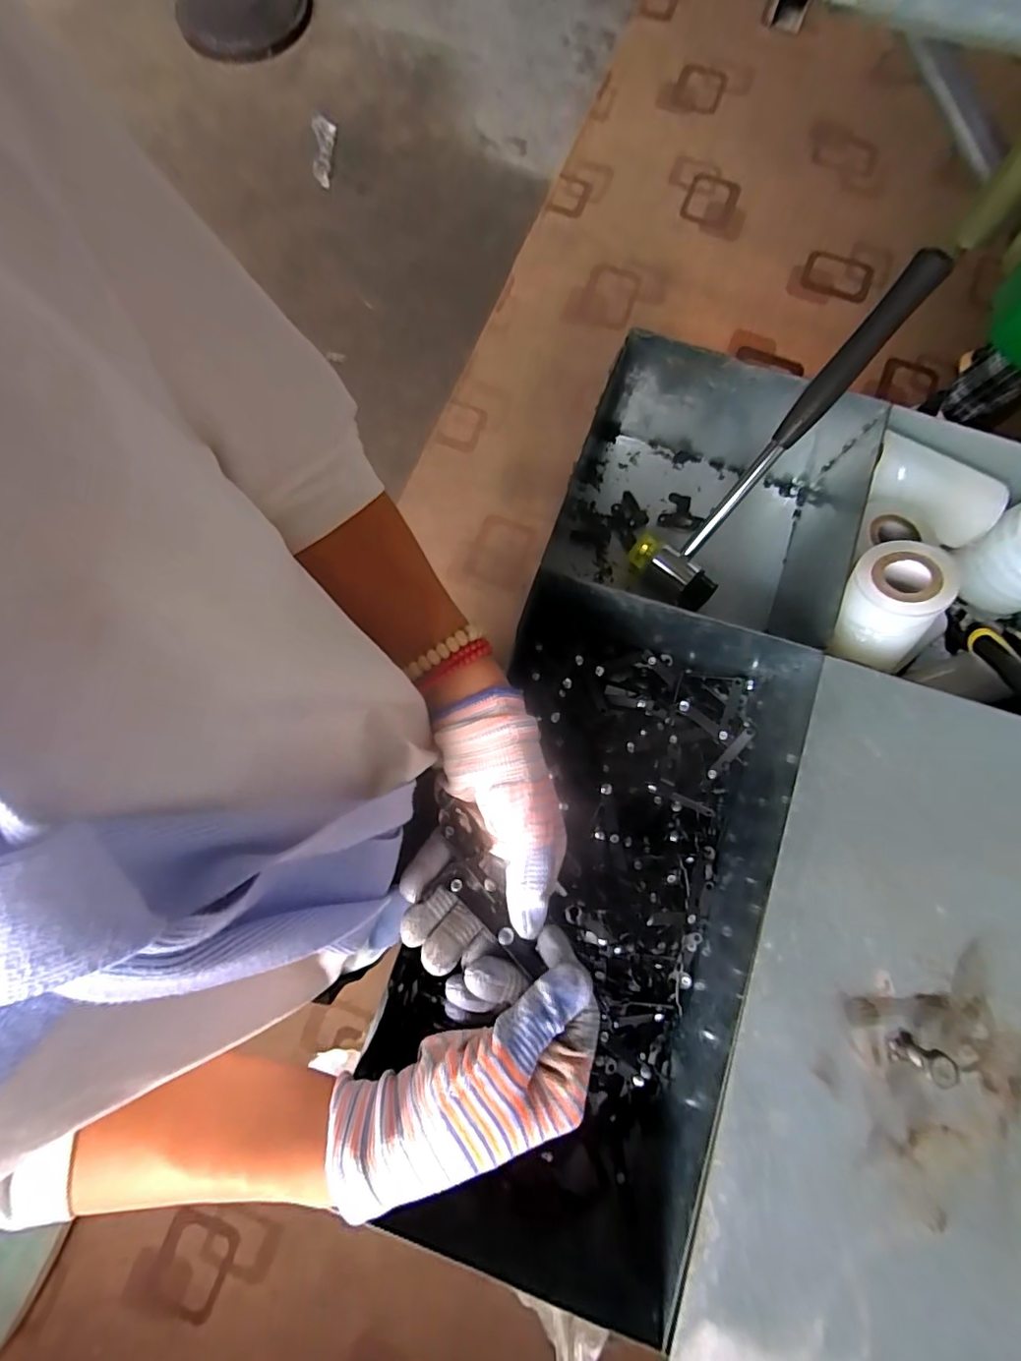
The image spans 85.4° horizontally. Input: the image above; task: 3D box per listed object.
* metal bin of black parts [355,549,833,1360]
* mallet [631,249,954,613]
[{"bbox_3d":[0.063,0.152,0.397,0.236,0.104,0.429,19,79,4],"label":"metal bin of black parts"},{"bbox_3d":[0.204,-0.179,0.424,0.074,0.025,0.267,40,122,6],"label":"mallet"}]

